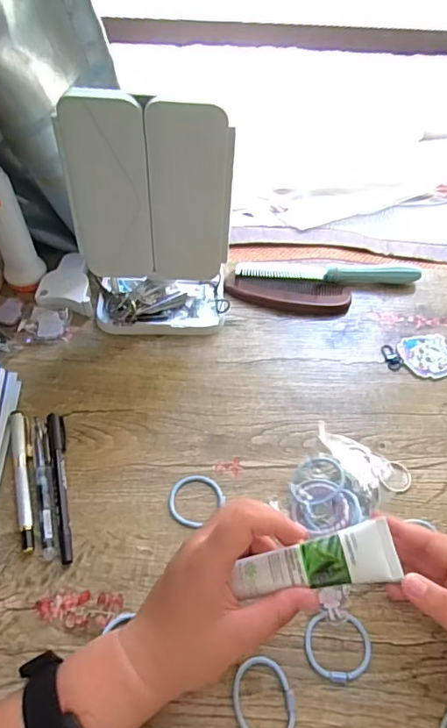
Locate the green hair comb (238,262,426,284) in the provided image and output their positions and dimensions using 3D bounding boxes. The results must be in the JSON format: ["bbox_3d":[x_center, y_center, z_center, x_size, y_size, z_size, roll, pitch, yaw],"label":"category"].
[{"bbox_3d":[0.126,-0.109,0.597,0.217,0.019,0.026,2,53,-1],"label":"green hair comb"}]

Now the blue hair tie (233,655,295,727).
[{"bbox_3d":[0.029,0.236,0.345,0.042,0.004,0.051,-19,56,-16],"label":"blue hair tie"}]

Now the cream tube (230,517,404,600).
[{"bbox_3d":[0.060,0.130,0.324,0.102,0.012,0.034,-12,54,4],"label":"cream tube"}]

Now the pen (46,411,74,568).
[{"bbox_3d":[-0.141,0.103,0.434,0.014,0.008,0.139,-12,55,-11],"label":"pen"}]

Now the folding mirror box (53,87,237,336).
[{"bbox_3d":[-0.068,-0.131,0.473,0.147,0.236,0.078,-2,53,-4],"label":"folding mirror box"}]

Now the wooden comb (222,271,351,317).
[{"bbox_3d":[0.075,-0.081,0.585,0.143,0.005,0.047,7,53,3],"label":"wooden comb"}]

